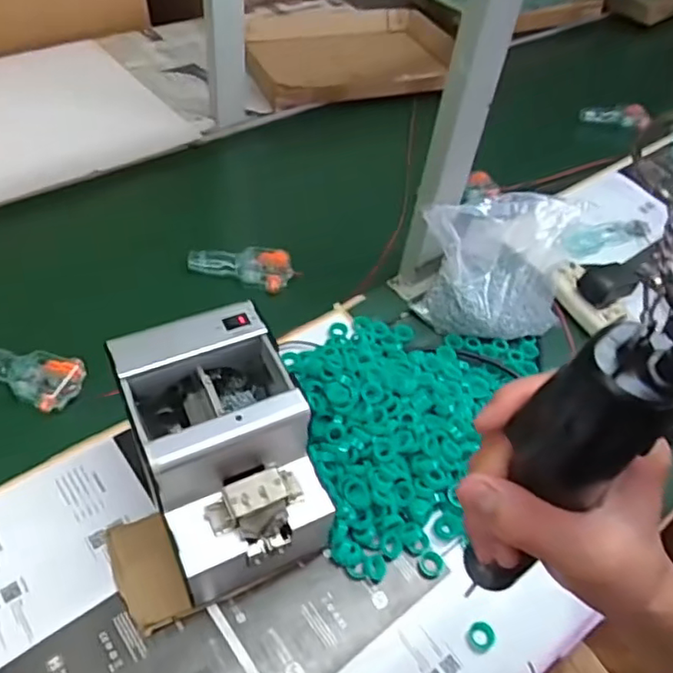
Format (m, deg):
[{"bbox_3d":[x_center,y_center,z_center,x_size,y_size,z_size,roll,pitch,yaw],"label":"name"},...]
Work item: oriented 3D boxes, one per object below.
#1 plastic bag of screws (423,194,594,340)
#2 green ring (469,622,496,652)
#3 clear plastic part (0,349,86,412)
[{"bbox_3d":[0.186,-0.085,0.707,0.164,0.125,0.124,17,50,5],"label":"plastic bag of screws"},{"bbox_3d":[0.124,0.254,0.517,0.021,0.004,0.022,3,49,-4],"label":"green ring"},{"bbox_3d":[-0.321,0.032,0.629,0.119,0.020,0.057,24,51,11],"label":"clear plastic part"}]

